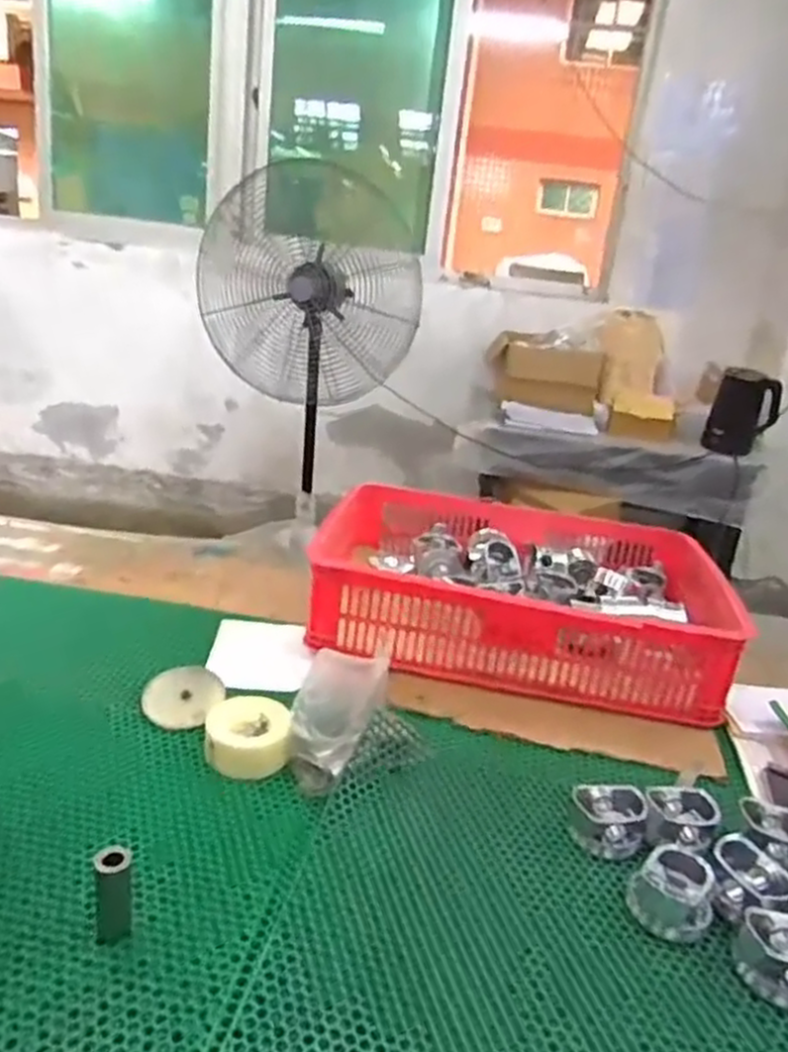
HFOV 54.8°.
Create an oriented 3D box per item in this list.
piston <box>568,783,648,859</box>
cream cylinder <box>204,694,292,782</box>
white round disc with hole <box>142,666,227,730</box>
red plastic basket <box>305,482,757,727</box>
[{"bbox_3d":[0.227,0.309,0.808,0.076,0.047,0.076,14,21,19],"label":"piston"},{"bbox_3d":[-0.169,0.243,0.875,0.092,0.050,0.097,3,20,-11],"label":"cream cylinder"},{"bbox_3d":[-0.262,0.210,0.943,0.089,0.006,0.094,10,39,-8],"label":"white round disc with hole"},{"bbox_3d":[0.192,0.097,1.226,0.595,0.149,0.445,8,19,5],"label":"red plastic basket"}]

